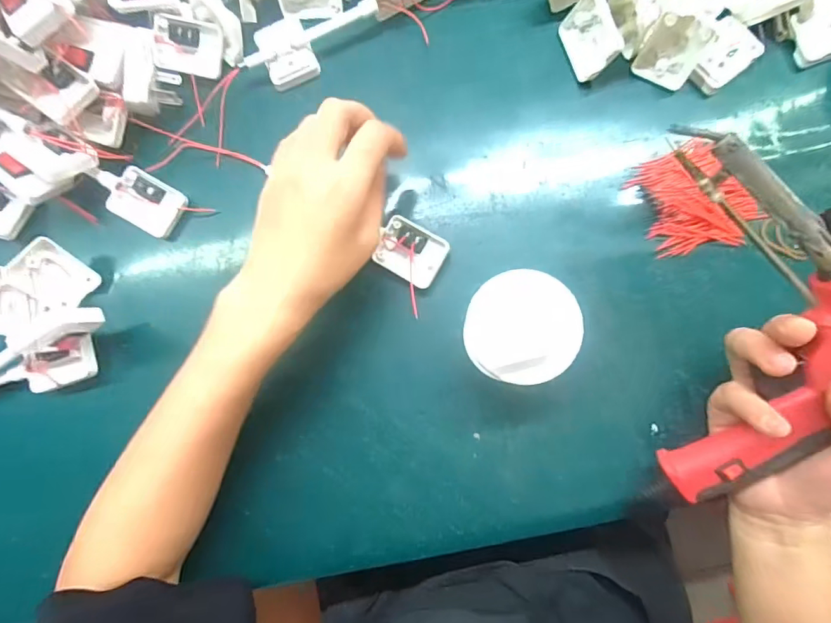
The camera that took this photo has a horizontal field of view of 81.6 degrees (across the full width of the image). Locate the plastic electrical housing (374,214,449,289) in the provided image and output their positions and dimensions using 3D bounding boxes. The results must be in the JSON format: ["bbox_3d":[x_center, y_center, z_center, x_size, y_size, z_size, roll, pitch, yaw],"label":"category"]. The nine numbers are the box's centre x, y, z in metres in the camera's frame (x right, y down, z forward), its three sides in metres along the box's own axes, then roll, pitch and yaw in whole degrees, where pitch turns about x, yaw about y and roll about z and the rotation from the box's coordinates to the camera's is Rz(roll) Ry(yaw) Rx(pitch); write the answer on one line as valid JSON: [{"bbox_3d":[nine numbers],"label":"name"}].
[{"bbox_3d":[-0.003,-0.042,0.346,0.047,0.019,0.038,28,87,6],"label":"plastic electrical housing"}]

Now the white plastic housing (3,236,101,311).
[{"bbox_3d":[-0.260,-0.025,0.346,0.039,0.008,0.047,-53,123,-16],"label":"white plastic housing"}]

